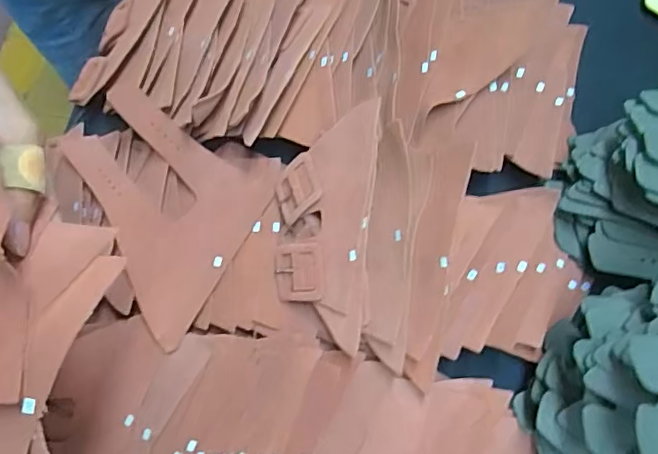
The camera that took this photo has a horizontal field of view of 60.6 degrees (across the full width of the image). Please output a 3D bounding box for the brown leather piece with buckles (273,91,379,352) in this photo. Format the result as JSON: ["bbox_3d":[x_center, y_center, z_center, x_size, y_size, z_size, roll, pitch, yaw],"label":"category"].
[{"bbox_3d":[-0.007,-0.003,0.451,0.102,0.016,0.177,8,94,43],"label":"brown leather piece with buckles"}]

